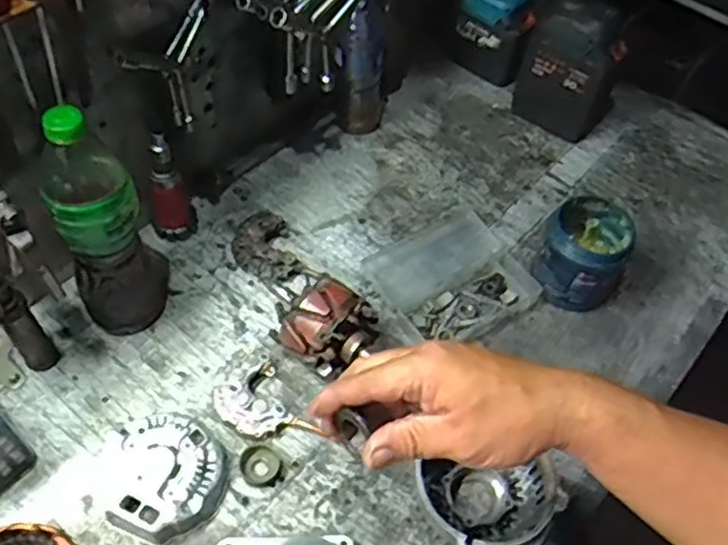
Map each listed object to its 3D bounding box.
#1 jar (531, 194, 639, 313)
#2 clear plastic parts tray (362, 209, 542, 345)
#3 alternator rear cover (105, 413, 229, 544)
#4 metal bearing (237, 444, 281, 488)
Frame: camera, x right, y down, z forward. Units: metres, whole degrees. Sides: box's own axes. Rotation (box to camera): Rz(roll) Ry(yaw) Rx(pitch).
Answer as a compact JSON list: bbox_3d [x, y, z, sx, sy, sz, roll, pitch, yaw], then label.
[{"bbox_3d":[0.248,-0.020,0.797,0.089,0.104,0.094,3,53,-4],"label":"jar"},{"bbox_3d":[0.099,0.006,0.824,0.171,0.024,0.149,-24,59,-22],"label":"clear plastic parts tray"},{"bbox_3d":[-0.187,0.185,0.654,0.119,0.038,0.114,22,54,11],"label":"alternator rear cover"},{"bbox_3d":[-0.100,0.186,0.674,0.042,0.005,0.037,30,56,17],"label":"metal bearing"}]

